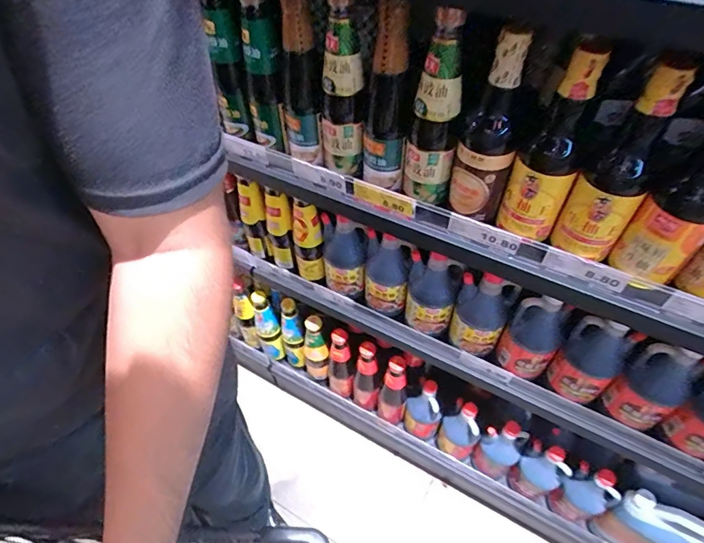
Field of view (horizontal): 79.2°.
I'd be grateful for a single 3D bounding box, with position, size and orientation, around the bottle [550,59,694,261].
[{"bbox_3d":[0.279,-0.108,0.442,0.071,0.202,0.066,29,57,23],"label":"bottle"}]

